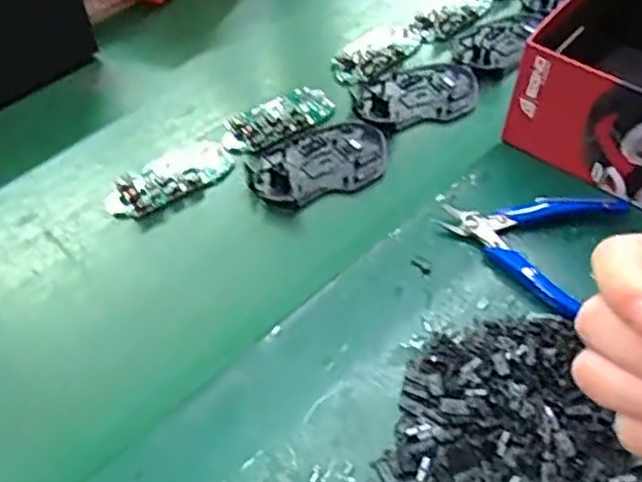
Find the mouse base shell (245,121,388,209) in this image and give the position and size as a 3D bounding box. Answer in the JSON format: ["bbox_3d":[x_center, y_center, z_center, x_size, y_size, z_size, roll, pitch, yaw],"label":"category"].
[{"bbox_3d":[0.000,-0.060,0.513,0.114,0.007,0.074,-23,52,-18],"label":"mouse base shell"}]

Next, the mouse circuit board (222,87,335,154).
[{"bbox_3d":[-0.035,-0.103,0.544,0.097,0.014,0.047,-36,58,-27],"label":"mouse circuit board"}]

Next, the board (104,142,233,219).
[{"bbox_3d":[-0.116,-0.049,0.502,0.098,0.010,0.047,-27,54,-21],"label":"board"}]

